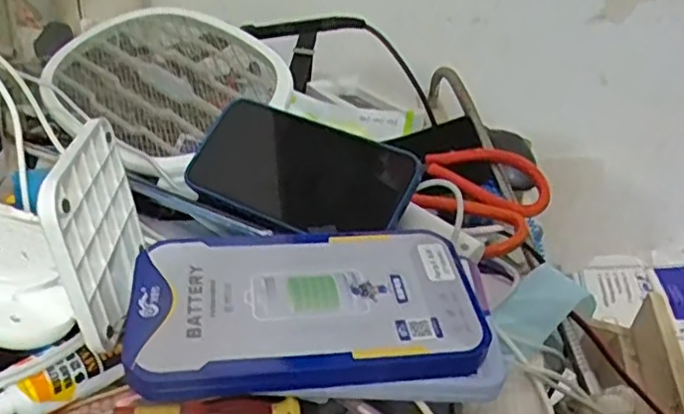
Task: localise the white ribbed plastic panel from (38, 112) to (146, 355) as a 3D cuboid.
[{"bbox_3d":[-0.123,0.011,0.332,0.010,0.092,0.096,-6,30,1],"label":"white ribbed plastic panel"}]

